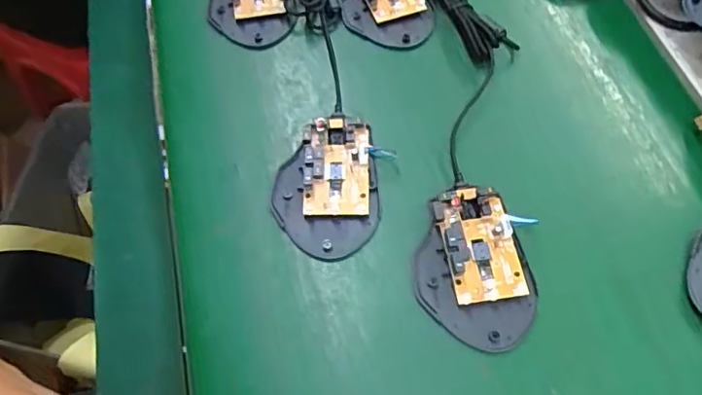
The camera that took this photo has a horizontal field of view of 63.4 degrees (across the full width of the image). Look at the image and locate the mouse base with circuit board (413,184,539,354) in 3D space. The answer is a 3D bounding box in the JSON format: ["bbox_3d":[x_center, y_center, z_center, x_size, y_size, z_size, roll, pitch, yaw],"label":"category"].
[{"bbox_3d":[0.076,0.043,0.360,0.071,0.017,0.102,-11,61,-4],"label":"mouse base with circuit board"}]

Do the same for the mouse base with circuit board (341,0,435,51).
[{"bbox_3d":[0.026,-0.169,0.483,0.068,0.021,0.105,-16,61,-7],"label":"mouse base with circuit board"}]

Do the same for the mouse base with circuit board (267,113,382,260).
[{"bbox_3d":[-0.017,-0.010,0.394,0.070,0.018,0.105,0,61,2],"label":"mouse base with circuit board"}]

